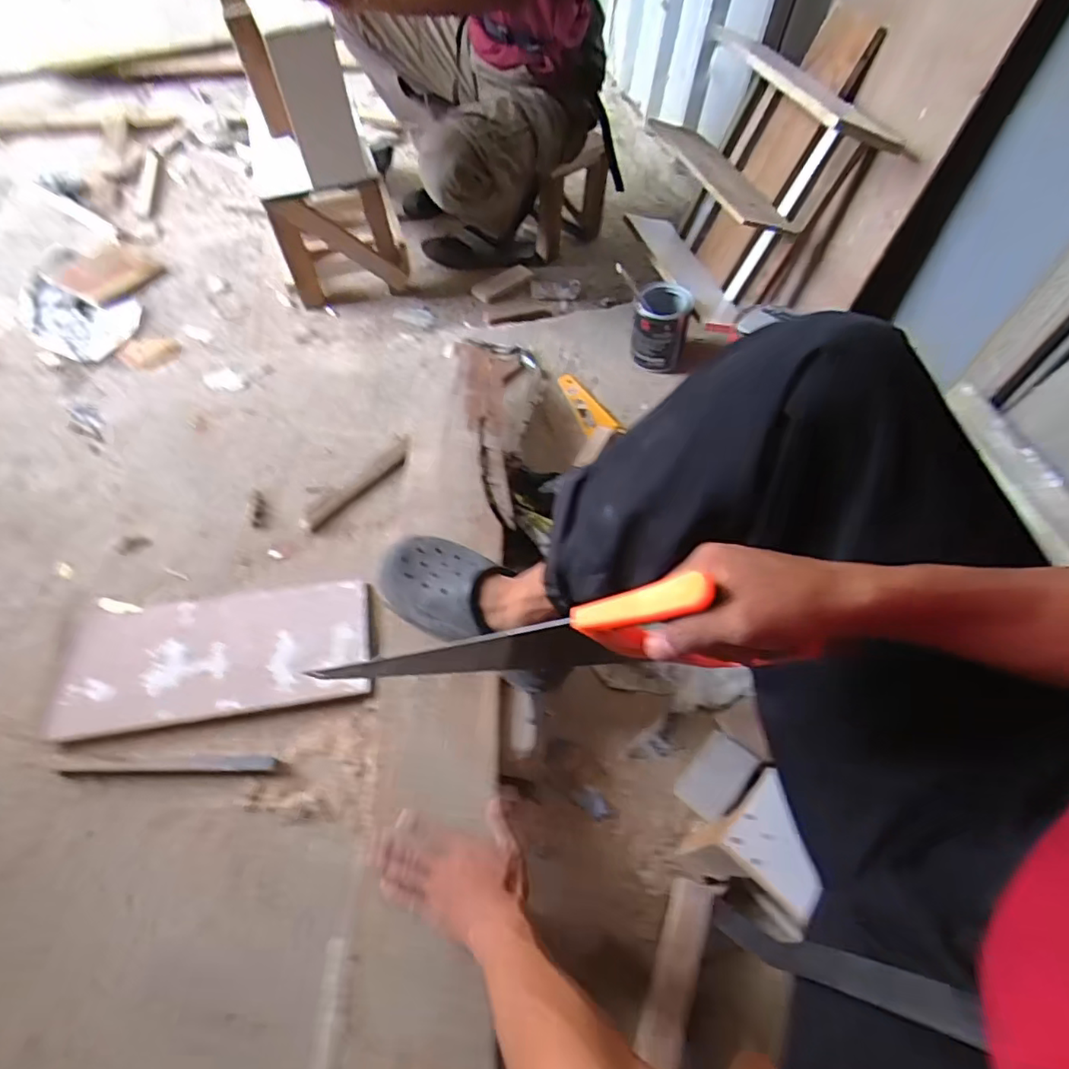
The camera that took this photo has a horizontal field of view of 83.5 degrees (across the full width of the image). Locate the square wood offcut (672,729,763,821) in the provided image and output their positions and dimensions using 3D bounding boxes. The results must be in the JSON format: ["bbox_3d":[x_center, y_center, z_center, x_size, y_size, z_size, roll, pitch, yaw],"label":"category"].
[{"bbox_3d":[0.231,0.306,0.762,0.063,0.018,0.102,39,62,19],"label":"square wood offcut"}]

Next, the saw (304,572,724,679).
[{"bbox_3d":[-0.026,0.098,0.480,0.374,0.084,0.019,-18,49,34],"label":"saw"}]

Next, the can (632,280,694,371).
[{"bbox_3d":[0.248,-0.416,1.203,0.109,0.133,0.116,14,57,4],"label":"can"}]

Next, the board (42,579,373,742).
[{"bbox_3d":[-0.425,0.159,0.820,0.382,0.027,0.188,-7,58,-9],"label":"board"}]

